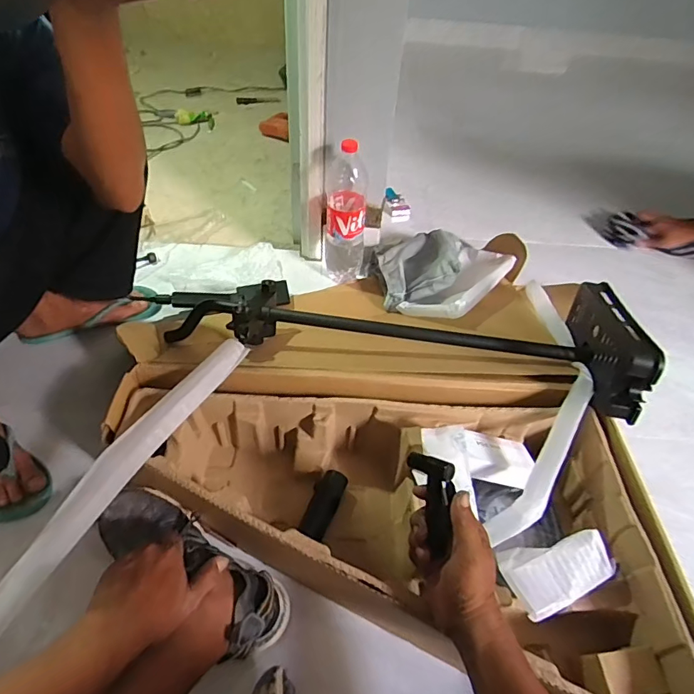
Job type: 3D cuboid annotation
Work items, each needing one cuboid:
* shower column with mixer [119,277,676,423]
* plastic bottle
[{"bbox_3d":[0.062,-0.044,0.806,0.770,0.190,0.267,9,48,4],"label":"shower column with mixer"},{"bbox_3d":[0.000,-0.277,1.016,0.090,0.314,0.076,0,48,-5],"label":"plastic bottle"}]

